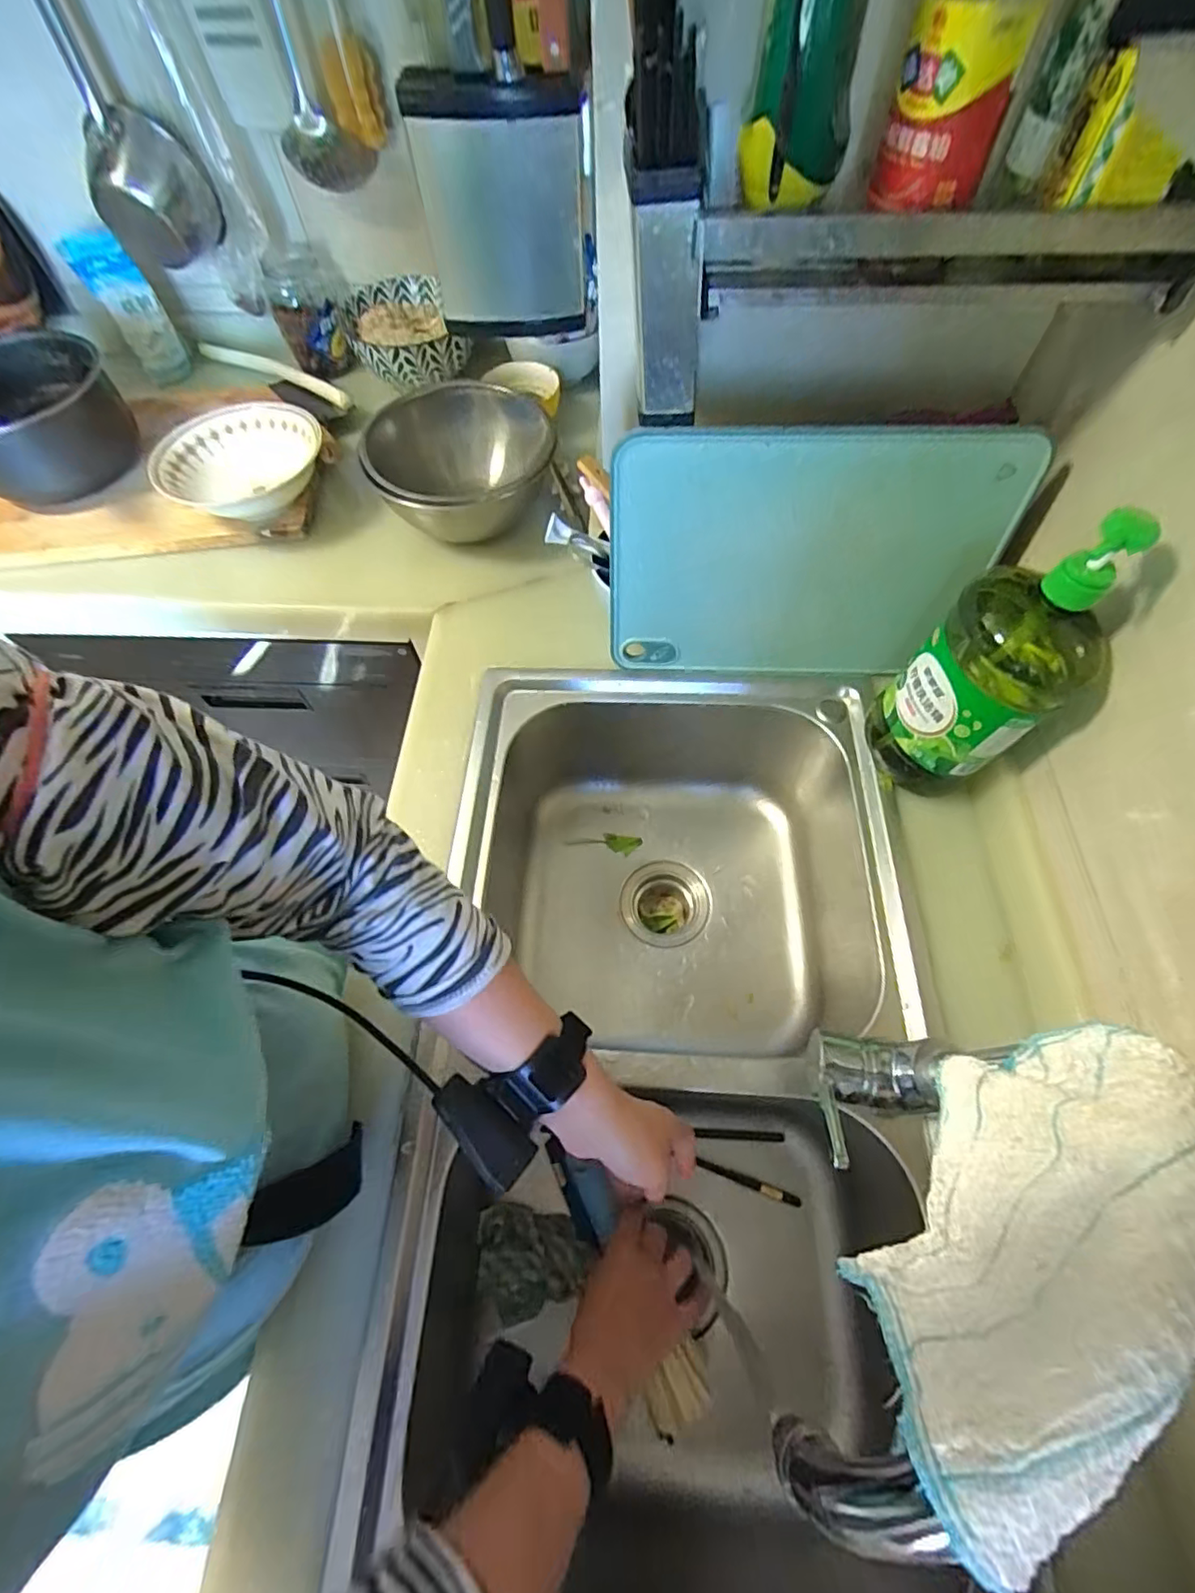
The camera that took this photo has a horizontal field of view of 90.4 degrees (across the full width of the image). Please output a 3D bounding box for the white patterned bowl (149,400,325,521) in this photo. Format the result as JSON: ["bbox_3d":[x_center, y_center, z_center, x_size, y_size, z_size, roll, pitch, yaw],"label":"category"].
[{"bbox_3d":[-0.463,-0.429,0.794,0.202,0.076,0.187,-1,63,1],"label":"white patterned bowl"}]

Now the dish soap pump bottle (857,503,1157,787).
[{"bbox_3d":[0.325,-0.107,0.491,0.120,0.260,0.099,35,69,18],"label":"dish soap pump bottle"}]

